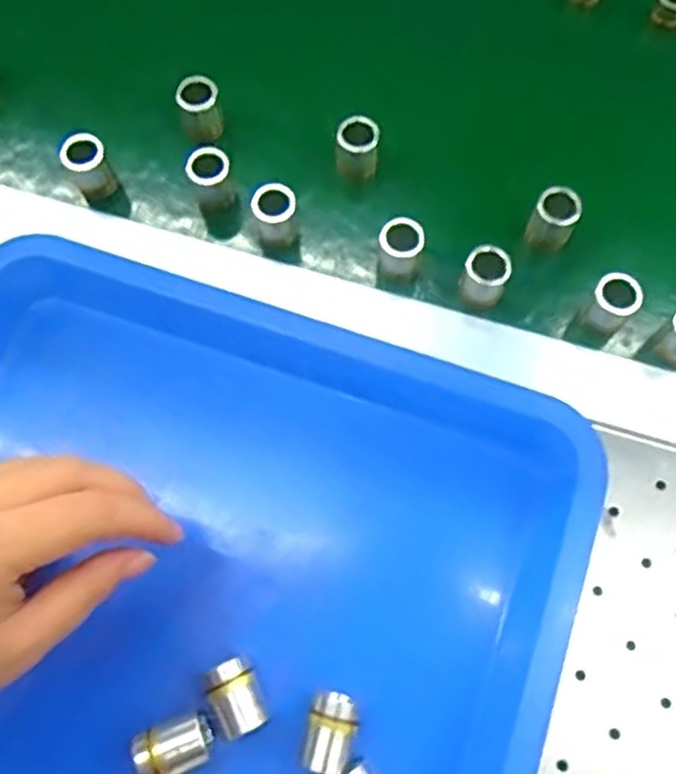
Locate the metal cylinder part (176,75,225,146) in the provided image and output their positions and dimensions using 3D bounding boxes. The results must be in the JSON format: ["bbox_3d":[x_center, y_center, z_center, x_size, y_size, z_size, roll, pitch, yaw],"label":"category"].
[{"bbox_3d":[-0.078,-0.158,0.416,0.023,0.034,0.022,0,72,0],"label":"metal cylinder part"}]

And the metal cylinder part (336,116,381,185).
[{"bbox_3d":[0.011,-0.133,0.413,0.024,0.042,0.018,0,72,0],"label":"metal cylinder part"}]

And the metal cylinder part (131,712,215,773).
[{"bbox_3d":[-0.070,0.155,0.311,0.032,0.016,0.022,-20,73,-6],"label":"metal cylinder part"}]

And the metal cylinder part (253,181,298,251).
[{"bbox_3d":[-0.033,-0.092,0.394,0.022,0.034,0.028,-11,72,-3],"label":"metal cylinder part"}]

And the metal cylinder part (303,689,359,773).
[{"bbox_3d":[-0.003,0.151,0.319,0.020,0.024,0.033,15,72,5],"label":"metal cylinder part"}]

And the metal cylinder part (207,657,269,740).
[{"bbox_3d":[-0.044,0.137,0.320,0.021,0.025,0.030,-27,74,-8],"label":"metal cylinder part"}]

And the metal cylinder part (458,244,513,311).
[{"bbox_3d":[0.077,-0.057,0.378,0.022,0.031,0.021,0,72,0],"label":"metal cylinder part"}]

